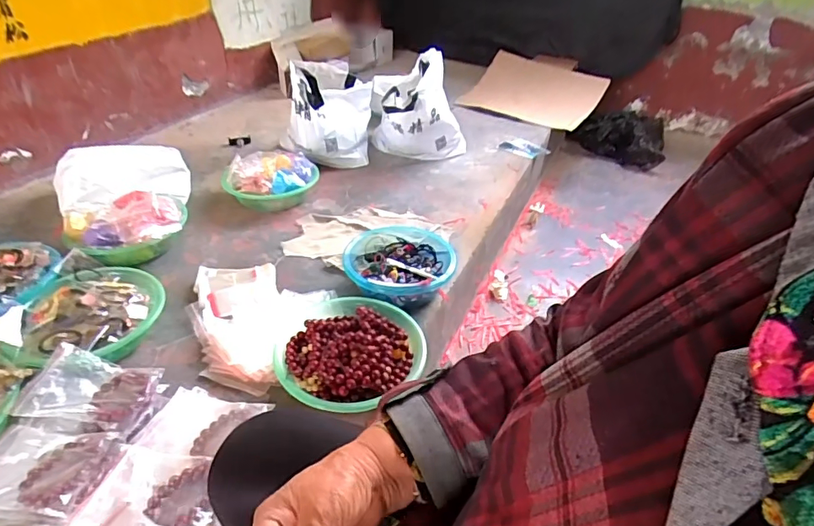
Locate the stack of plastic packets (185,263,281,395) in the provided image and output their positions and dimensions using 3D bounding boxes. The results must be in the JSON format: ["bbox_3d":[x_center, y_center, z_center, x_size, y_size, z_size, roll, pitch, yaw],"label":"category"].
[{"bbox_3d":[-0.320,0.104,0.897,0.161,0.049,0.307,-5,37,-9],"label":"stack of plastic packets"}]

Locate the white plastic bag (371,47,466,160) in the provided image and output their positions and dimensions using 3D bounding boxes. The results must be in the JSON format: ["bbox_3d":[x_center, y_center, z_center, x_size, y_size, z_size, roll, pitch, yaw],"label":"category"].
[{"bbox_3d":[0.037,-0.481,1.516,0.273,0.254,0.356,-4,37,-9],"label":"white plastic bag"}]

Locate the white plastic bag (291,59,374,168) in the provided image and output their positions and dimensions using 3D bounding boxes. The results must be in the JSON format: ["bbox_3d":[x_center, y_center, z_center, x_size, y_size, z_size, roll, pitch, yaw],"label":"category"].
[{"bbox_3d":[-0.225,-0.473,1.498,0.229,0.241,0.296,-1,36,-4],"label":"white plastic bag"}]

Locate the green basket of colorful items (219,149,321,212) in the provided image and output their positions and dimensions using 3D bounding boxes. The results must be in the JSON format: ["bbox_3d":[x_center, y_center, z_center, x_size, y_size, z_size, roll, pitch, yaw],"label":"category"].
[{"bbox_3d":[-0.352,-0.220,1.249,0.239,0.125,0.190,-2,37,-6],"label":"green basket of colorful items"}]

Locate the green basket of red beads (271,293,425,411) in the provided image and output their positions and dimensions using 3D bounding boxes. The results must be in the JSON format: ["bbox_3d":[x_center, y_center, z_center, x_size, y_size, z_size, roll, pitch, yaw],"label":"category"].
[{"bbox_3d":[-0.101,0.137,0.801,0.238,0.076,0.241,27,44,31],"label":"green basket of red beads"}]

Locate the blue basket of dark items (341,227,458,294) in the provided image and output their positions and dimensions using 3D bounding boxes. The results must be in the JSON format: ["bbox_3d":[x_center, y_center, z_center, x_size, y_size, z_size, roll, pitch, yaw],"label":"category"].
[{"bbox_3d":[-0.012,0.002,1.026,0.230,0.077,0.259,4,36,2],"label":"blue basket of dark items"}]

